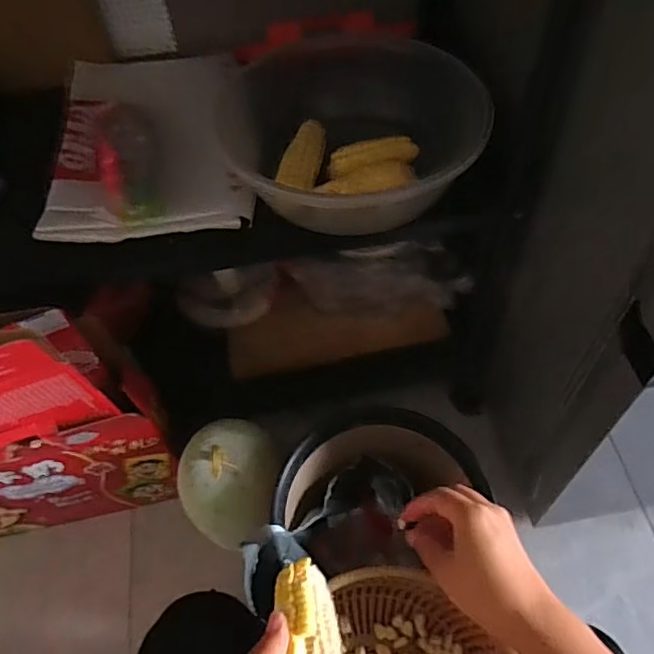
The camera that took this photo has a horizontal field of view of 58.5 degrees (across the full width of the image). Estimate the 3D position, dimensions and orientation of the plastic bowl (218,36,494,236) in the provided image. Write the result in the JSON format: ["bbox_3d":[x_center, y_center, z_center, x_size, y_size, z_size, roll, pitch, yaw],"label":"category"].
[{"bbox_3d":[0.022,-0.239,0.685,0.286,0.092,0.272,-1,55,2],"label":"plastic bowl"}]

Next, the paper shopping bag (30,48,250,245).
[{"bbox_3d":[-0.219,-0.239,0.733,0.242,0.056,0.314,-6,55,-1],"label":"paper shopping bag"}]

